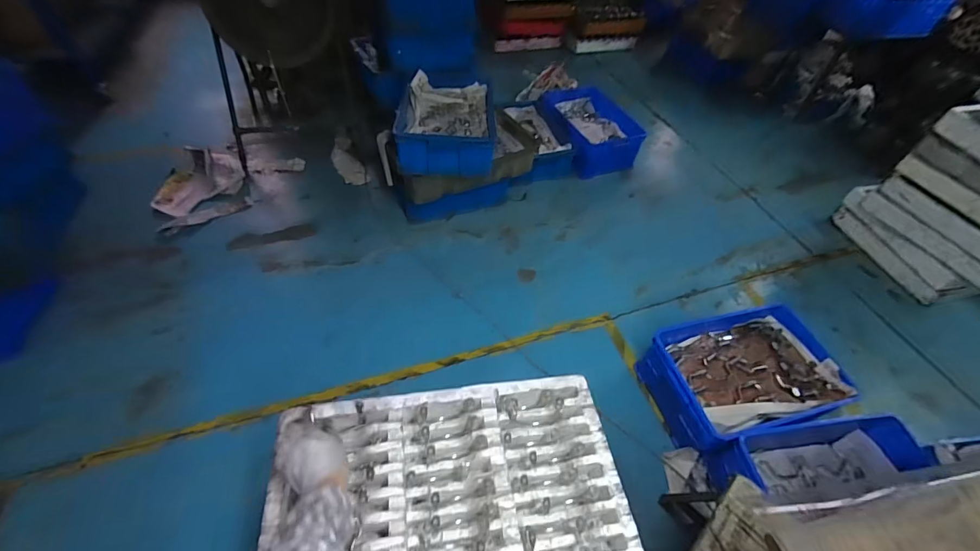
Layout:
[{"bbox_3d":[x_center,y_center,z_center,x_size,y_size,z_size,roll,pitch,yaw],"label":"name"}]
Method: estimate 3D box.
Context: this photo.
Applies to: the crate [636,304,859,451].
[{"bbox_3d":[0.802,0.317,1.356,0.541,0.184,0.391,-9,52,-13],"label":"crate"}]

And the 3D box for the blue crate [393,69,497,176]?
[{"bbox_3d":[-0.157,-0.619,1.653,0.374,0.143,0.490,2,50,-4],"label":"blue crate"}]

